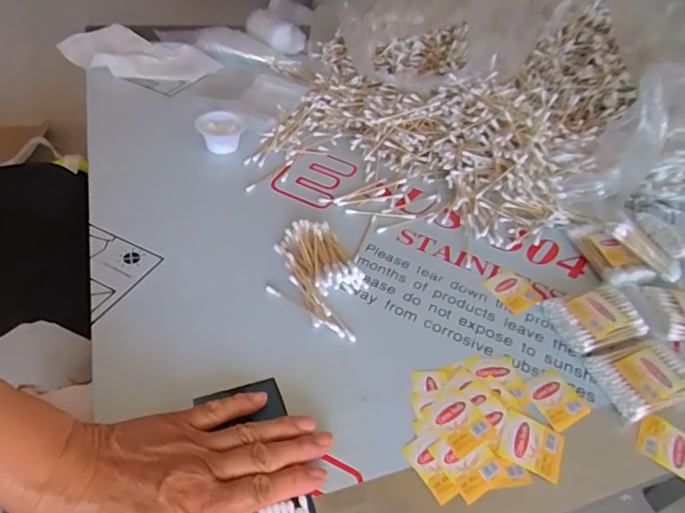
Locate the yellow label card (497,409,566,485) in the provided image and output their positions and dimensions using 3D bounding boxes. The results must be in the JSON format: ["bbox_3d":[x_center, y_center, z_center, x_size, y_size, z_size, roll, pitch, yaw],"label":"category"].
[{"bbox_3d":[0.136,0.134,0.365,0.044,0.004,0.039,25,46,14],"label":"yellow label card"}]

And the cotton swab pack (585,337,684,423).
[{"bbox_3d":[0.244,0.096,0.411,0.075,0.016,0.056,-12,48,-21],"label":"cotton swab pack"}]

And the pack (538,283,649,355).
[{"bbox_3d":[0.223,0.053,0.448,0.076,0.017,0.058,-11,48,-21],"label":"pack"}]

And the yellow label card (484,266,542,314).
[{"bbox_3d":[0.159,0.031,0.472,0.040,0.004,0.046,-22,55,-29],"label":"yellow label card"}]

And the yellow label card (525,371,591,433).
[{"bbox_3d":[0.166,0.113,0.396,0.038,0.004,0.042,-23,55,-29],"label":"yellow label card"}]

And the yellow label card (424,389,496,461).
[{"bbox_3d":[0.083,0.120,0.368,0.038,0.004,0.043,-24,54,-30],"label":"yellow label card"}]

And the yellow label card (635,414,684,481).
[{"bbox_3d":[0.244,0.142,0.380,0.042,0.005,0.039,30,47,19],"label":"yellow label card"}]

